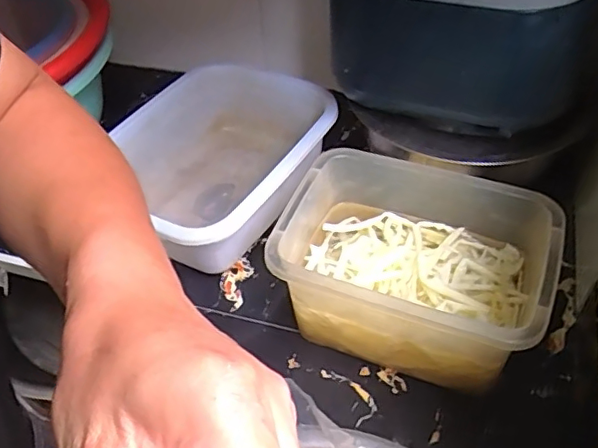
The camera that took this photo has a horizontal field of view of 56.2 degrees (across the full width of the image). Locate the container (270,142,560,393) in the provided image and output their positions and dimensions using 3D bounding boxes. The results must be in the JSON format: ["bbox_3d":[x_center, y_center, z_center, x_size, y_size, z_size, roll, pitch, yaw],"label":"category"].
[{"bbox_3d":[0.111,0.047,0.593,0.267,0.149,0.171,19,51,20],"label":"container"}]

